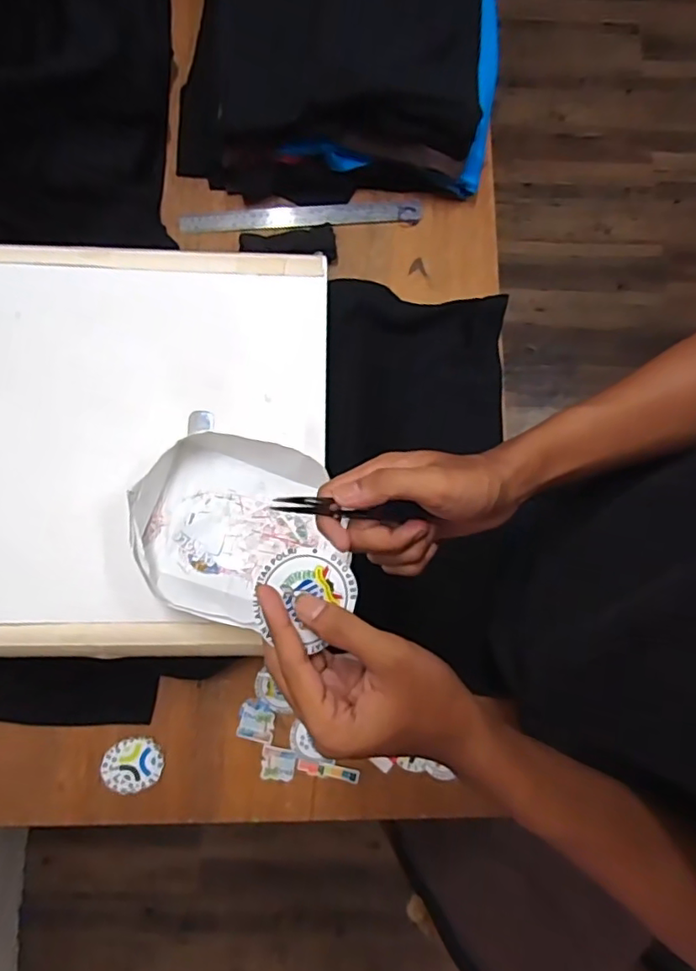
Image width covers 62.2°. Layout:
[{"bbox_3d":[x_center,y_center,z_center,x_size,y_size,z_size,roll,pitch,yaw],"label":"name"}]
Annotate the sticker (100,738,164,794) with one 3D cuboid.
[{"bbox_3d":[-0.245,0.318,0.656,0.070,0.005,0.054,-17,81,-5],"label":"sticker"}]

